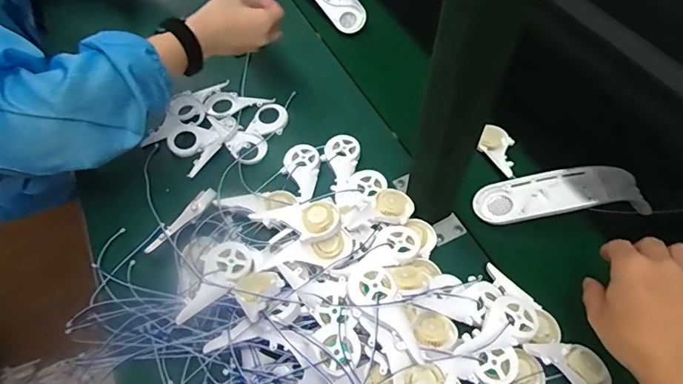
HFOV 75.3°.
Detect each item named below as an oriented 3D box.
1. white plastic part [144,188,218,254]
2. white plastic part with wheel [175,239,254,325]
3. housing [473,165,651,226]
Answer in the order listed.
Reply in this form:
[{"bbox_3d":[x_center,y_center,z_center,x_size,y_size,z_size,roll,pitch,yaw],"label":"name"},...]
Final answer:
[{"bbox_3d":[-0.173,0.032,0.479,0.093,0.014,0.015,-45,63,-8],"label":"white plastic part"},{"bbox_3d":[-0.131,0.084,0.439,0.093,0.017,0.047,-40,62,-23],"label":"white plastic part with wheel"},{"bbox_3d":[0.254,0.005,0.510,0.192,0.045,0.060,-6,55,-2],"label":"housing"}]

